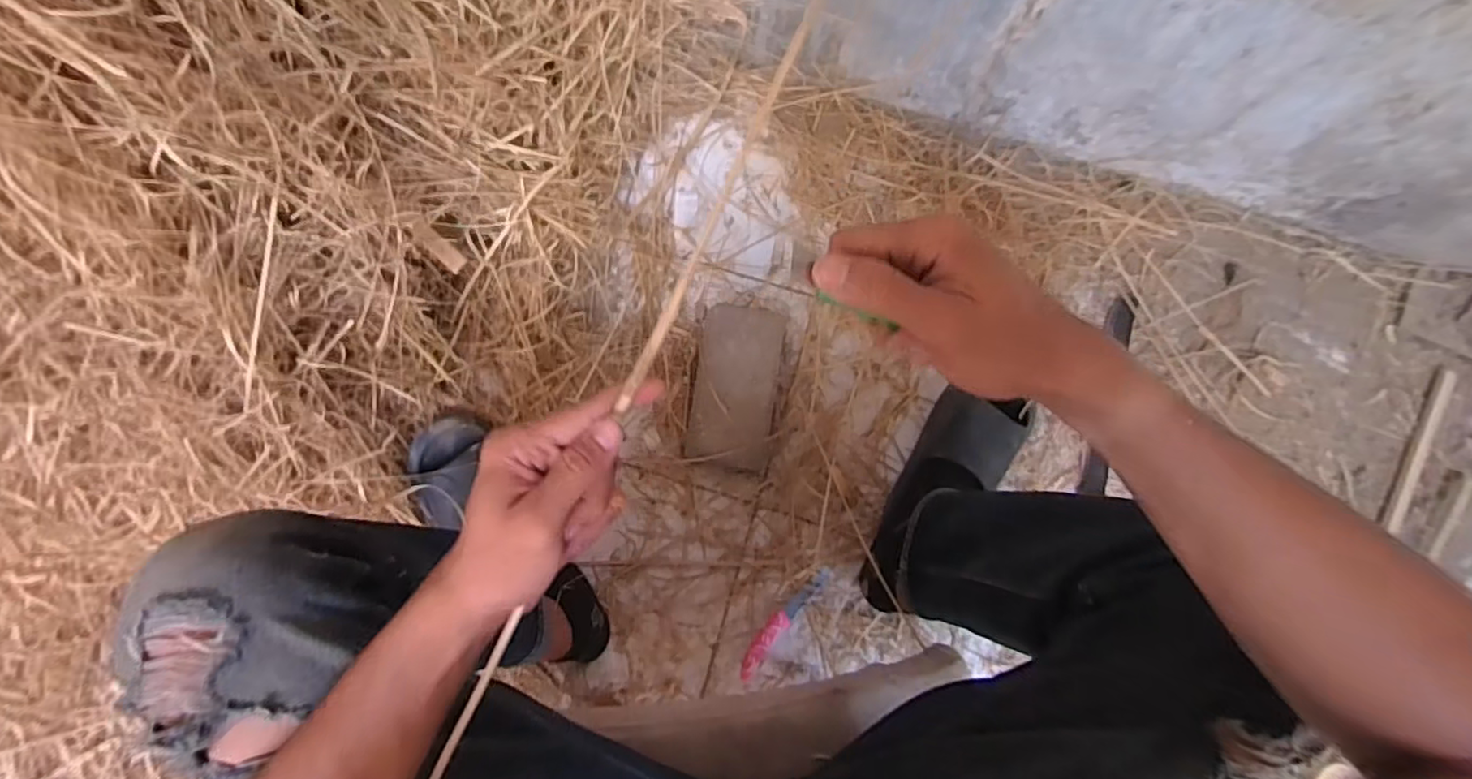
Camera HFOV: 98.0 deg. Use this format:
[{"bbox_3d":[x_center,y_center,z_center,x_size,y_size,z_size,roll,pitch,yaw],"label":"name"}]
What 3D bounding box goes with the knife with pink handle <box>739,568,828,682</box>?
[{"bbox_3d":[0.061,0.304,0.838,0.029,0.009,0.175,39,84,3],"label":"knife with pink handle"}]

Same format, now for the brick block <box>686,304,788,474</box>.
[{"bbox_3d":[0.003,-0.005,0.837,0.110,0.068,0.211,9,83,0],"label":"brick block"}]

